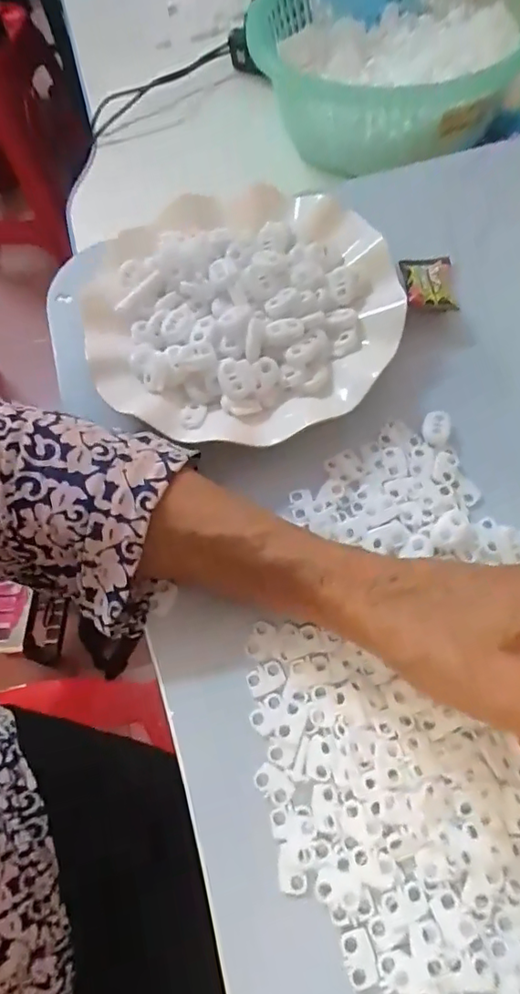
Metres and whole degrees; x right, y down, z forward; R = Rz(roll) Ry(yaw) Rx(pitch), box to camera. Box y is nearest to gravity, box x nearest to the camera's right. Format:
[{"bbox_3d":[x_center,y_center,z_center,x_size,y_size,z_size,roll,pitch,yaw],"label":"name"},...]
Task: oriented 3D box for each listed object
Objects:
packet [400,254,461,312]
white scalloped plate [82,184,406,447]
[{"bbox_3d":[0.104,-0.132,0.343,0.033,0.009,0.048,-1,65,5],"label":"packet"},{"bbox_3d":[-0.011,-0.113,0.331,0.178,0.024,0.178,-13,64,-1],"label":"white scalloped plate"}]

